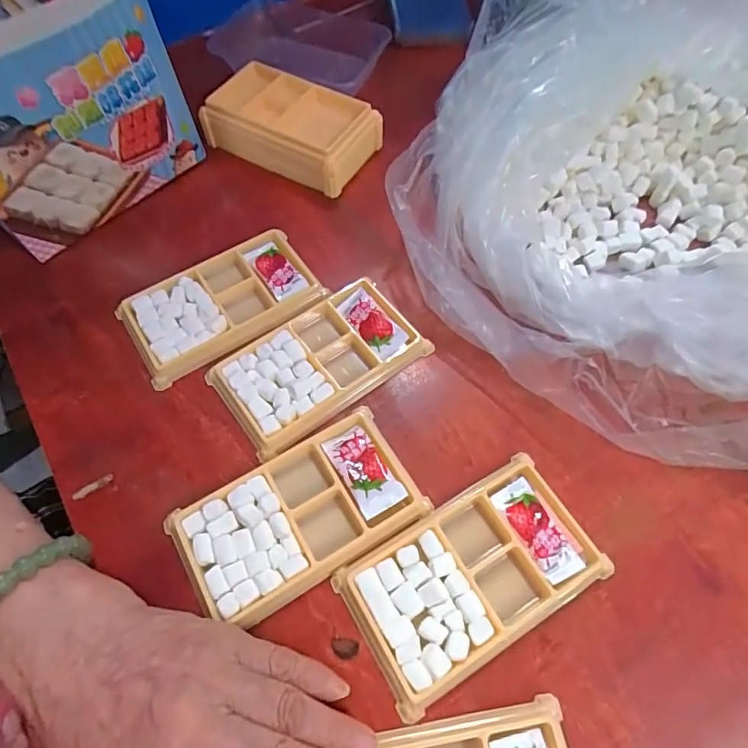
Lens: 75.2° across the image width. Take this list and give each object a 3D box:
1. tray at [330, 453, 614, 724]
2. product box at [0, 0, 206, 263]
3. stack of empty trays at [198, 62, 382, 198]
[{"bbox_3d":[0.056,0.110,0.269,0.135,0.012,0.077,-28,66,-15],"label":"tray"},{"bbox_3d":[-0.259,-0.213,0.365,0.162,0.138,0.170,34,67,15],"label":"product box"},{"bbox_3d":[-0.074,-0.220,0.434,0.141,0.046,0.079,29,66,14],"label":"stack of empty trays"}]

